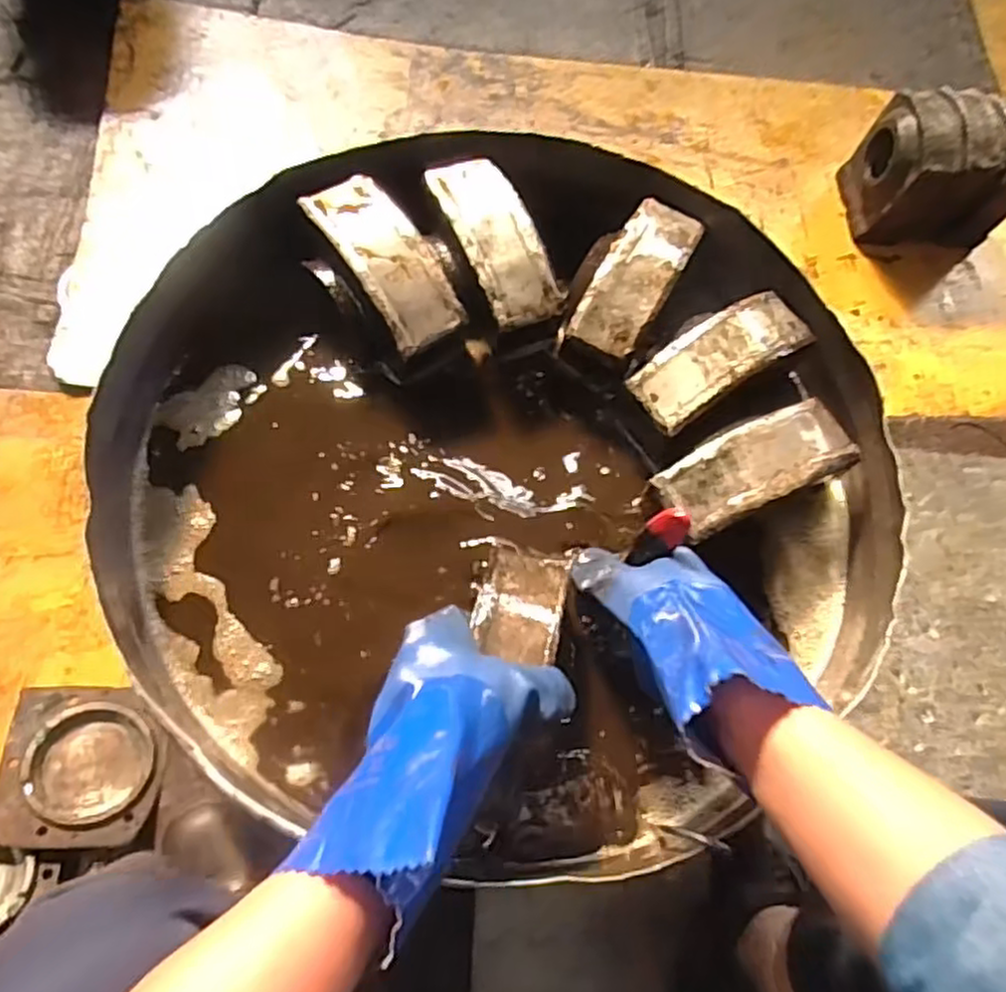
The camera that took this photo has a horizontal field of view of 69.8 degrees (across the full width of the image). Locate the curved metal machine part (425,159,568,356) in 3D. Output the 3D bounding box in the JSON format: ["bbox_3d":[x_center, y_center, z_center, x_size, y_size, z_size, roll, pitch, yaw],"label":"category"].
[{"bbox_3d":[-0.008,-0.209,0.615,0.069,0.061,0.169,-23,85,-14],"label":"curved metal machine part"}]

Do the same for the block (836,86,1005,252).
[{"bbox_3d":[0.684,-0.507,1.131,0.245,0.181,0.184,1,67,-6],"label":"block"}]

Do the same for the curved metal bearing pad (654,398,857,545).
[{"bbox_3d":[0.196,-0.024,0.550,0.153,0.026,0.064,-21,75,-15],"label":"curved metal bearing pad"}]

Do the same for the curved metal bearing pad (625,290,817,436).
[{"bbox_3d":[0.179,-0.115,0.586,0.156,0.029,0.061,-32,78,-17],"label":"curved metal bearing pad"}]

